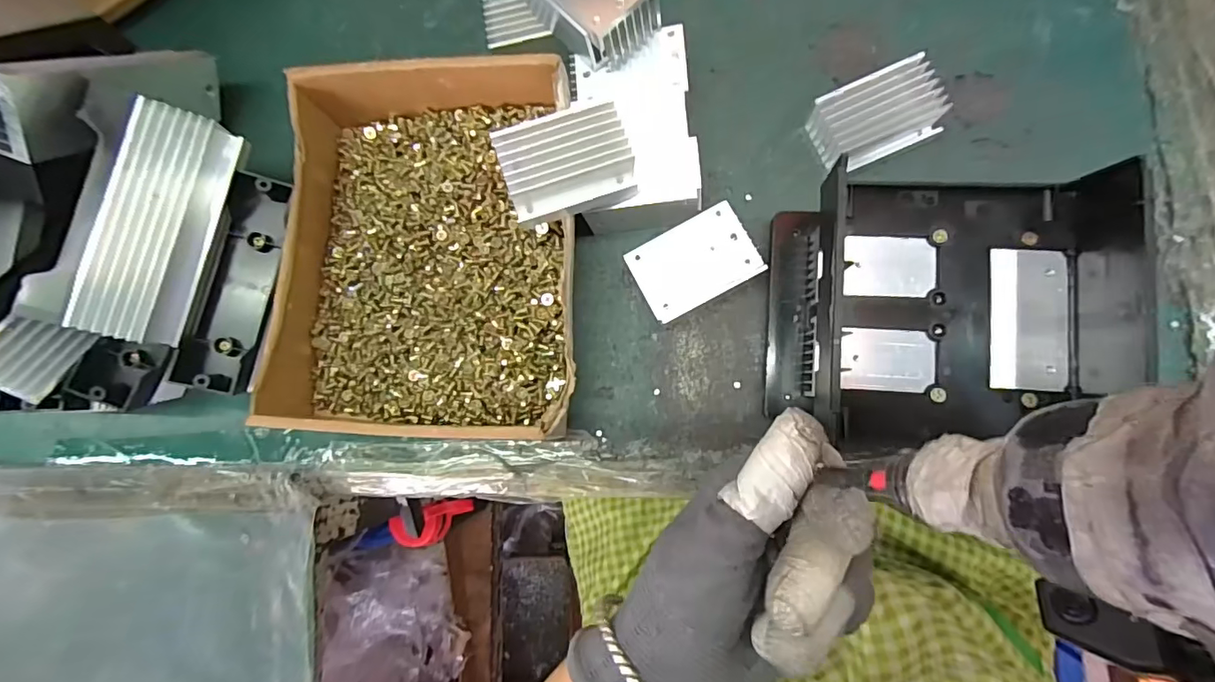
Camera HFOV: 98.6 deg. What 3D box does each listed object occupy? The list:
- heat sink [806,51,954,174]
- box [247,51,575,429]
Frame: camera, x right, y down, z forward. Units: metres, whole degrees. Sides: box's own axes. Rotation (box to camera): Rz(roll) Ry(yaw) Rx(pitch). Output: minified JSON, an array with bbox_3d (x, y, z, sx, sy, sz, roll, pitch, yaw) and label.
[{"bbox_3d":[0.154,-0.126,0.304,0.072,0.033,0.042,-23,82,4],"label":"heat sink"},{"bbox_3d":[-0.104,-0.051,0.316,0.175,0.055,0.212,0,84,7],"label":"box"}]

